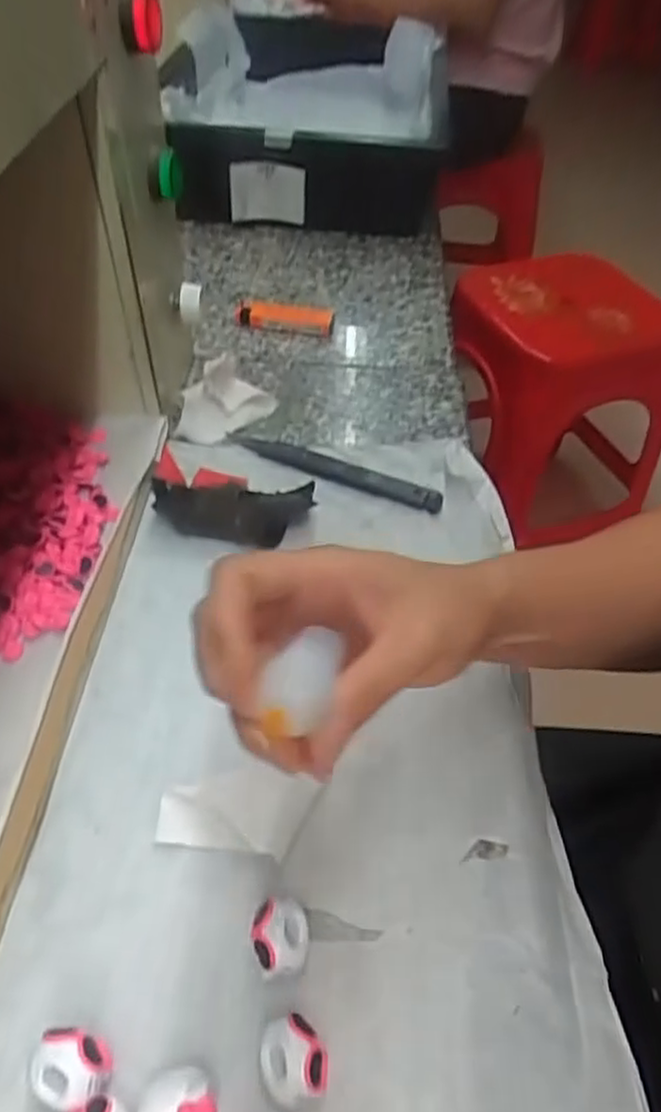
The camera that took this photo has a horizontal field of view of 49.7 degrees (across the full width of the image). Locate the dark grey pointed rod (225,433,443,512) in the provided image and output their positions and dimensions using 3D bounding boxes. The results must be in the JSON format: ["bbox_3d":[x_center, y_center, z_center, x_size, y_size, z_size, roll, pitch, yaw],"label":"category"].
[{"bbox_3d":[0.000,-0.055,0.447,0.144,0.007,0.017,19,50,13],"label":"dark grey pointed rod"}]

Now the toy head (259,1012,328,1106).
[{"bbox_3d":[-0.013,0.172,0.244,0.022,0.018,0.024,2,49,-2],"label":"toy head"}]

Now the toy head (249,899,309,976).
[{"bbox_3d":[-0.019,0.145,0.269,0.020,0.015,0.026,3,49,-1],"label":"toy head"}]

